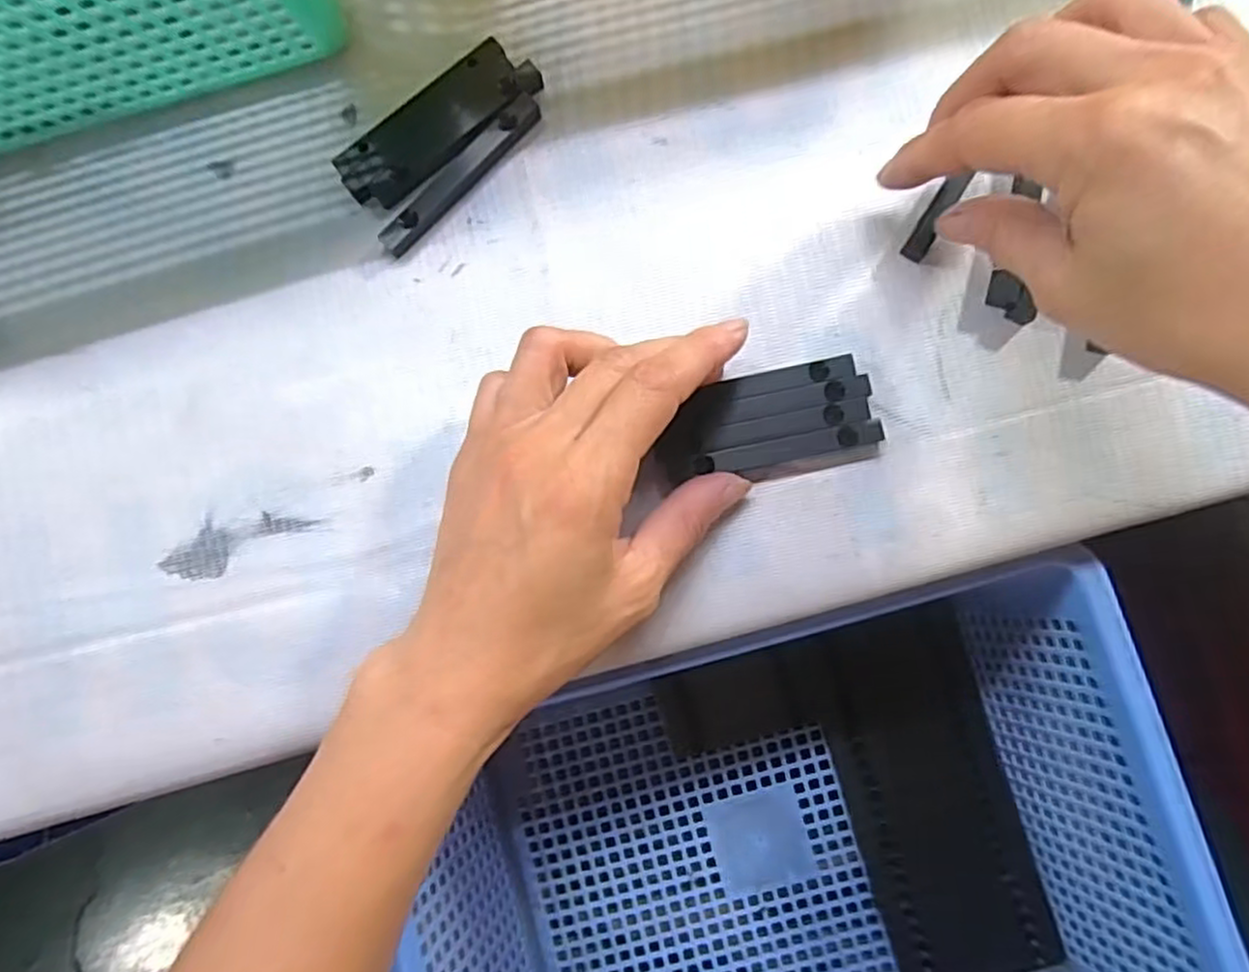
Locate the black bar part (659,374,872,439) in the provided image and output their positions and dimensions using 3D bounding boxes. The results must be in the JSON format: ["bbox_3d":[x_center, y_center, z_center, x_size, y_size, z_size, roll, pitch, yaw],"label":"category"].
[{"bbox_3d":[0.050,-0.029,0.253,0.072,0.007,0.009,-12,87,2],"label":"black bar part"}]

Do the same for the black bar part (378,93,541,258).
[{"bbox_3d":[-0.060,-0.115,0.265,0.075,0.006,0.011,-45,86,0],"label":"black bar part"}]

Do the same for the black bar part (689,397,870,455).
[{"bbox_3d":[0.054,-0.021,0.252,0.064,0.004,0.009,-12,87,4],"label":"black bar part"}]

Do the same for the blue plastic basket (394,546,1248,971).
[{"bbox_3d":[0.070,0.175,0.313,0.297,0.108,0.220,-16,86,2],"label":"blue plastic basket"}]

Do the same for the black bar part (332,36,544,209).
[{"bbox_3d":[-0.070,-0.134,0.266,0.079,0.009,0.028,-39,86,0],"label":"black bar part"}]

